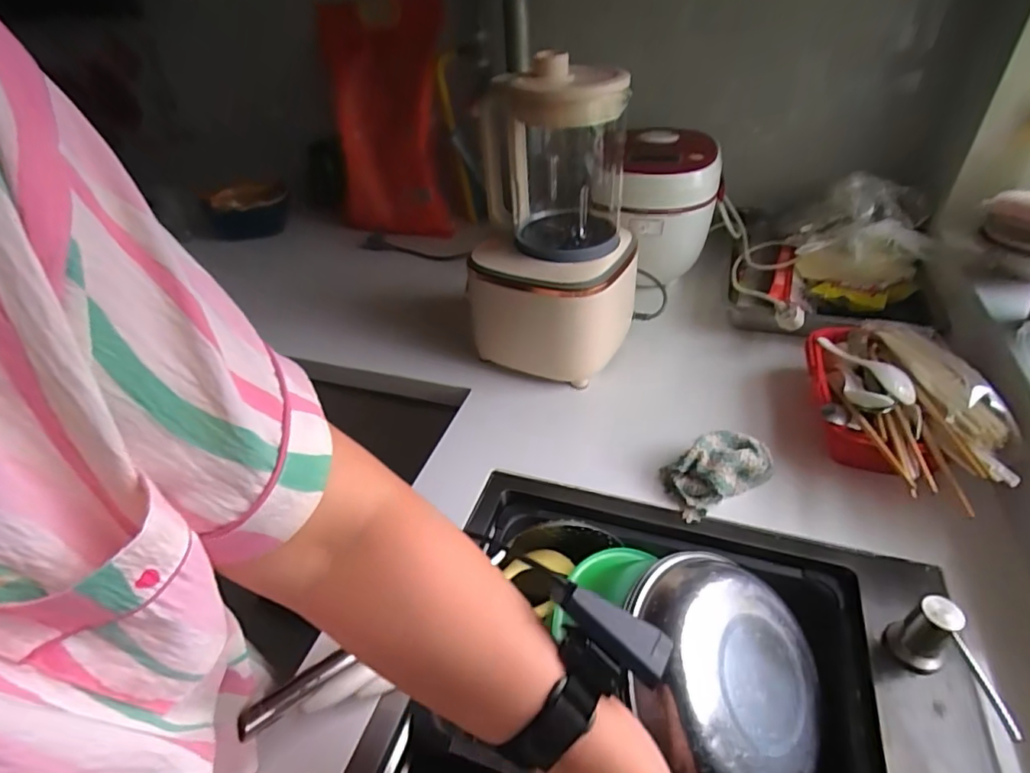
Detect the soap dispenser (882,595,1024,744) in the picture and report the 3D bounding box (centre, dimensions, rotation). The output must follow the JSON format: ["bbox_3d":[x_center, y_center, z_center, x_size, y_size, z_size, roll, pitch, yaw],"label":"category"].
[{"bbox_3d":[0.333,0.216,0.413,0.032,0.064,0.093,-5,39,0],"label":"soap dispenser"}]

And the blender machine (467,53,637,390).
[{"bbox_3d":[0.051,-0.206,0.706,0.206,0.369,0.198,2,39,8],"label":"blender machine"}]

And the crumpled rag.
[{"bbox_3d":[0.216,0.091,0.591,0.105,0.045,0.065,-21,41,-19],"label":"crumpled rag"}]

